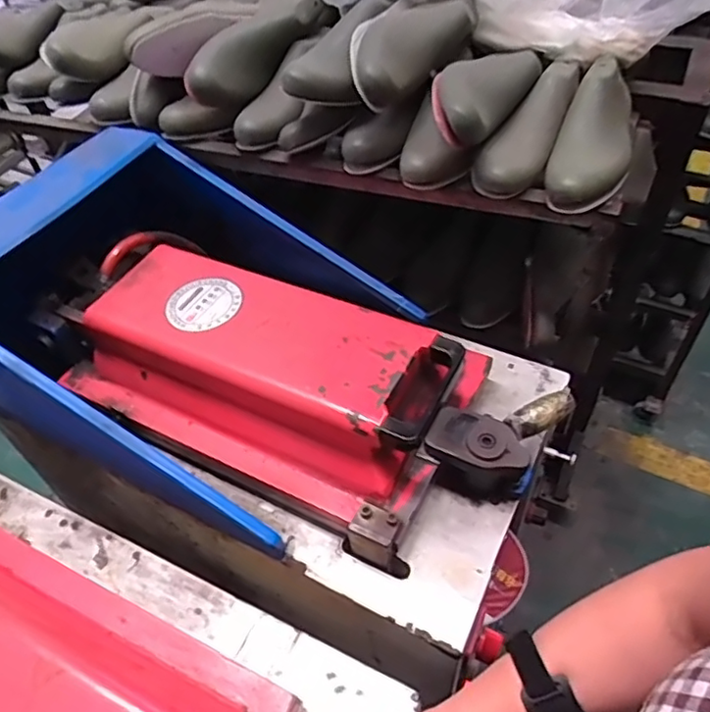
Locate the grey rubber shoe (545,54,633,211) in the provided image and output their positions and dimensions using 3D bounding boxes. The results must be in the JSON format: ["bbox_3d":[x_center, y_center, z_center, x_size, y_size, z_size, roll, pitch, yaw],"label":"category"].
[{"bbox_3d":[0.301,-0.278,0.741,0.086,0.082,0.252,16,51,17],"label":"grey rubber shoe"}]

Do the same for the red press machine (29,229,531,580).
[{"bbox_3d":[-0.095,0.012,0.752,0.619,0.123,0.282,21,53,21],"label":"red press machine"}]

